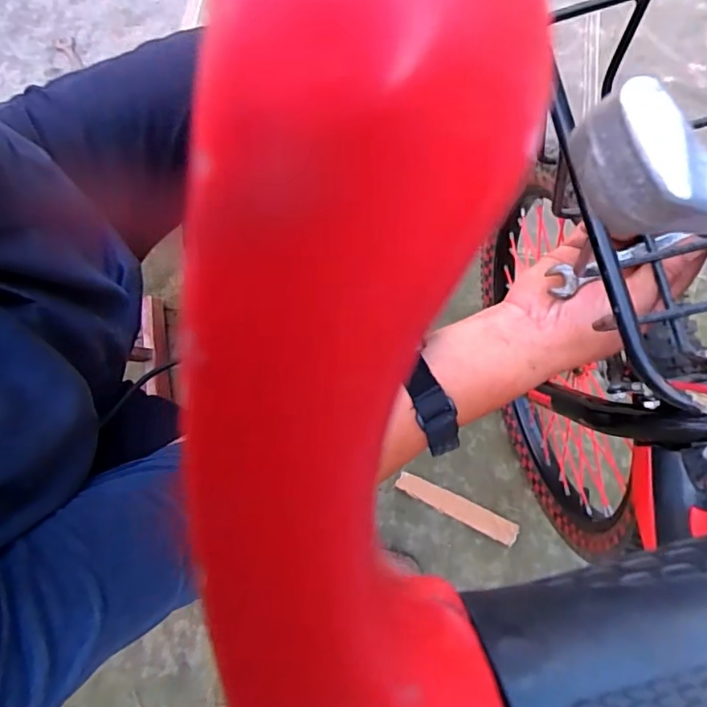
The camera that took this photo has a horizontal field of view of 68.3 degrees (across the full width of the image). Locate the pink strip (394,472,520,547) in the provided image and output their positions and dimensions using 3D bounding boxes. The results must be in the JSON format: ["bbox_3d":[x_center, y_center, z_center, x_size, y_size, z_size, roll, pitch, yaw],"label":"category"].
[{"bbox_3d":[0.166,0.248,0.843,0.202,0.009,0.037,25,77,8],"label":"pink strip"}]

